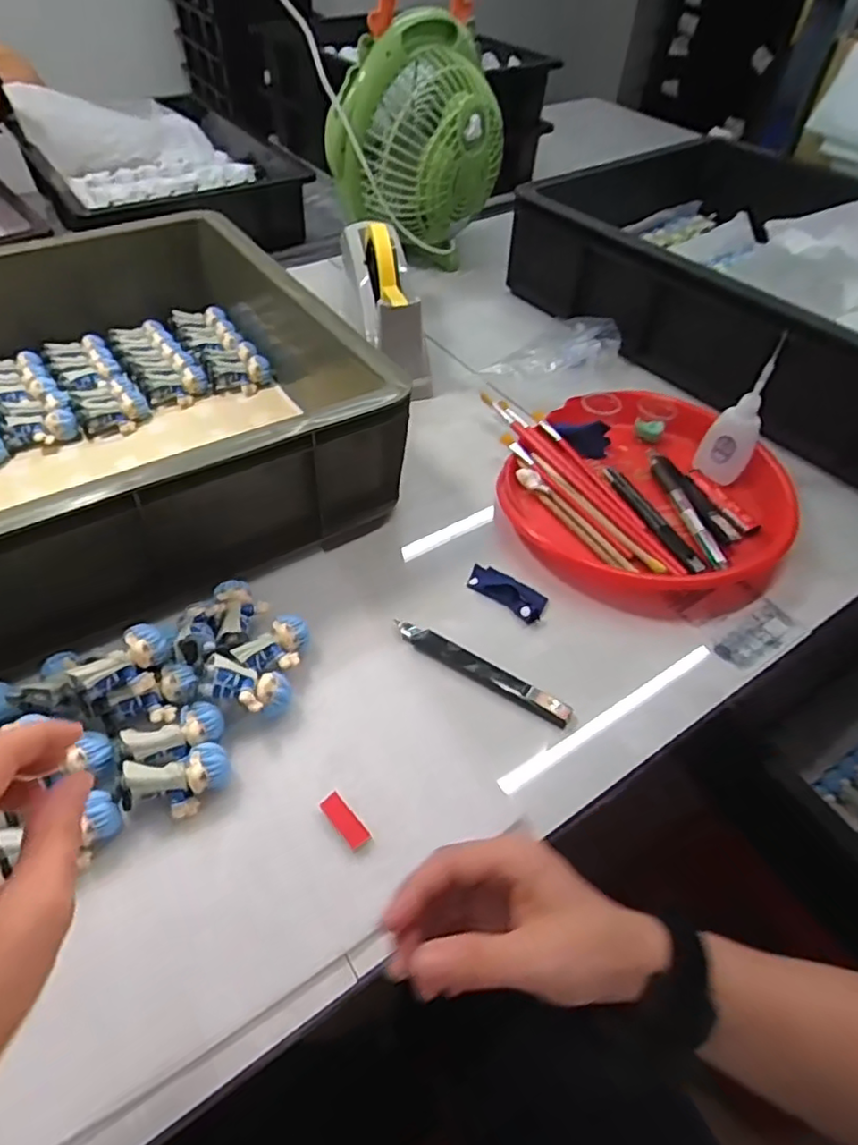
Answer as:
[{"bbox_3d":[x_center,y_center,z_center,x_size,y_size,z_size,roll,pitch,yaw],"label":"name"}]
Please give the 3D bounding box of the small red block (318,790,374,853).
[{"bbox_3d":[-0.049,0.146,0.366,0.015,0.006,0.036,-33,59,-26],"label":"small red block"}]

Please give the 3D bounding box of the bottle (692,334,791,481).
[{"bbox_3d":[0.276,-0.136,0.547,0.043,0.105,0.039,20,52,13],"label":"bottle"}]

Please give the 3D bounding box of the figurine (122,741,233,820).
[{"bbox_3d":[-0.147,0.125,0.365,0.060,0.031,0.030,-15,53,-15],"label":"figurine"}]

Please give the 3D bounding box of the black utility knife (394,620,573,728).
[{"bbox_3d":[0.036,0.068,0.440,0.136,0.008,0.019,26,54,17],"label":"black utility knife"}]

